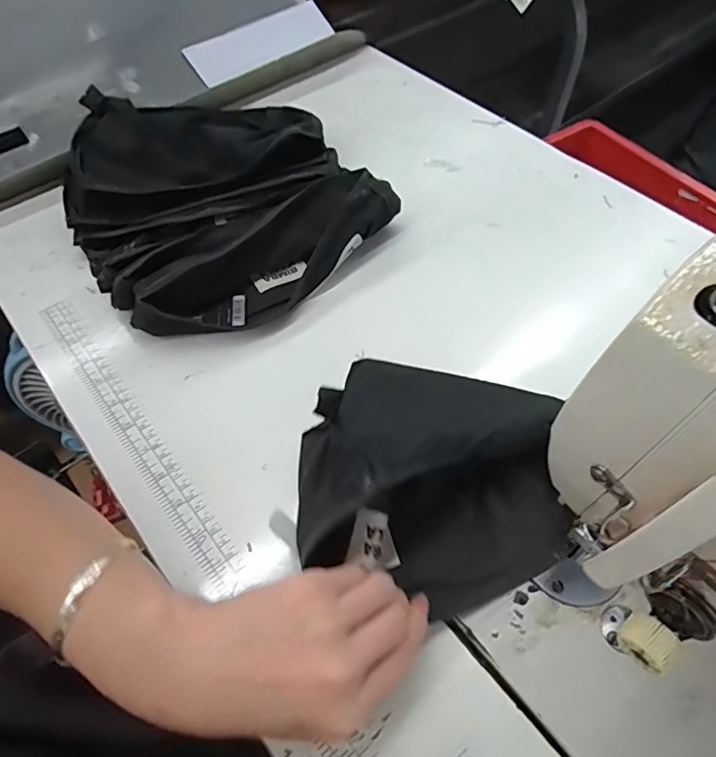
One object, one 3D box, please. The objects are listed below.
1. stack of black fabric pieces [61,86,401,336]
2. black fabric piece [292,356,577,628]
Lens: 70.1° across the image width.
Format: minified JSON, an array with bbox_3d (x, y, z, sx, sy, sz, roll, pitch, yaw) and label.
[{"bbox_3d":[-0.133,-0.171,0.471,0.247,0.058,0.286,-32,62,-17],"label":"stack of black fabric pieces"},{"bbox_3d":[0.047,0.057,0.311,0.166,0.063,0.140,12,57,9],"label":"black fabric piece"}]

